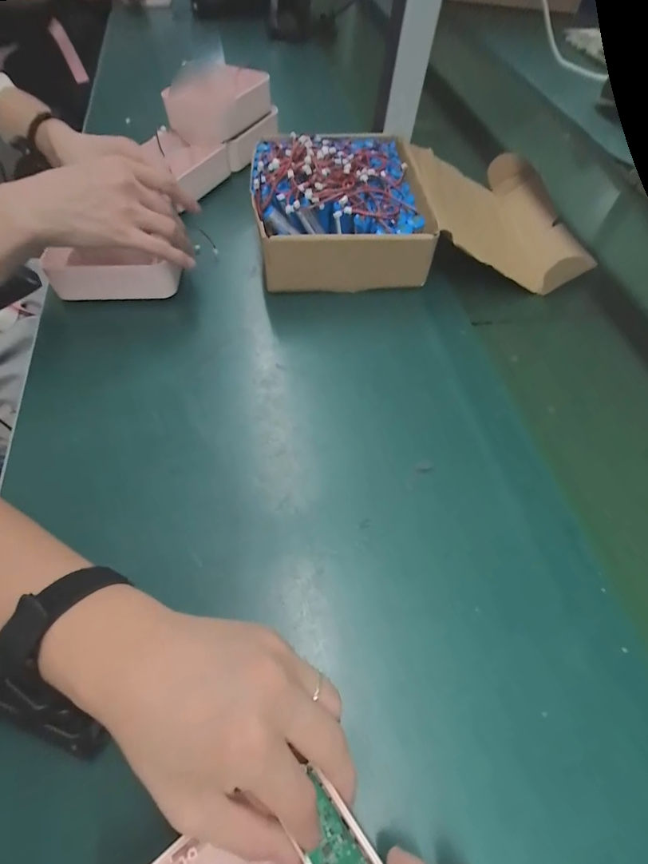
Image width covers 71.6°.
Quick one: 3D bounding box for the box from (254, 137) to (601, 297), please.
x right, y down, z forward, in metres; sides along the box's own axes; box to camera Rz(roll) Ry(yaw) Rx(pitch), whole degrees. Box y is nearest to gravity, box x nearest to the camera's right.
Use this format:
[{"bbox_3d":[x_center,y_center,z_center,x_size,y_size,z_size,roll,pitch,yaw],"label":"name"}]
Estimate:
[{"bbox_3d":[0.117,-0.258,0.533,0.396,0.099,0.209,-9,56,-10],"label":"box"}]

